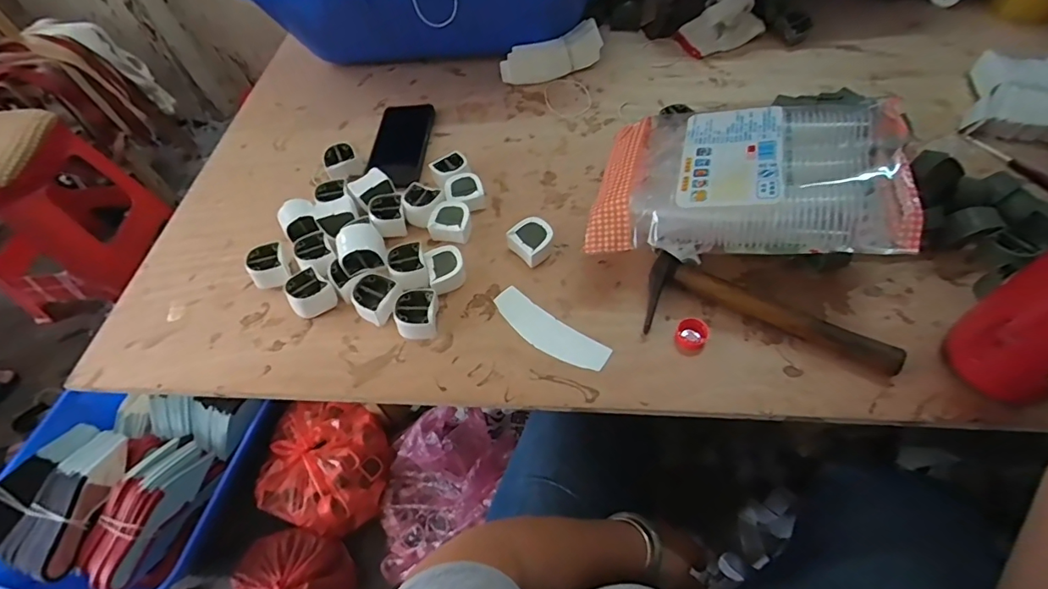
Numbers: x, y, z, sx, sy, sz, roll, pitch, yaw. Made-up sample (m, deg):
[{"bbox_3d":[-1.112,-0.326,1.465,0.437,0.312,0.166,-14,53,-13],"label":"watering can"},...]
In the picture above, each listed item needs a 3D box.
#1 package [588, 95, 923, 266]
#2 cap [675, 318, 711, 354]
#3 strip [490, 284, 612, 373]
[{"bbox_3d":[0.224,-0.126,0.529,0.286,0.088,0.226,2,47,26],"label":"package"},{"bbox_3d":[0.169,0.039,0.501,0.029,0.016,0.031,-4,55,5],"label":"cap"},{"bbox_3d":[0.024,0.038,0.531,0.139,0.004,0.041,33,68,27],"label":"strip"}]

